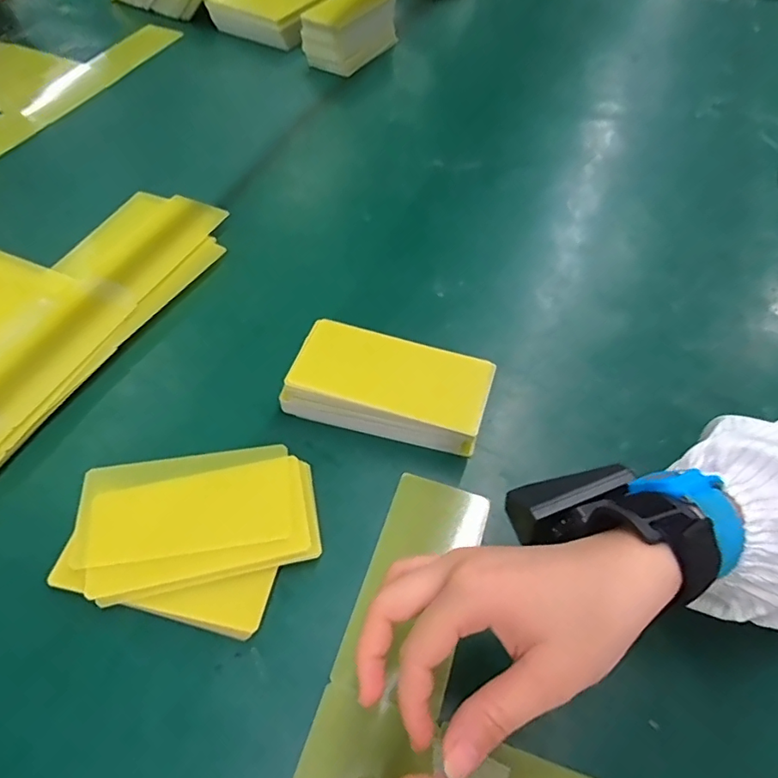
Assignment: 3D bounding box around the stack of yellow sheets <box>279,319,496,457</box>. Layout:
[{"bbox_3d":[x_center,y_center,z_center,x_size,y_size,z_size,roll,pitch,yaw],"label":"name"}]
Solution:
[{"bbox_3d":[0.000,-0.002,0.395,0.148,0.045,0.069,14,56,8],"label":"stack of yellow sheets"}]

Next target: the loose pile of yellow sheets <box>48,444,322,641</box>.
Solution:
[{"bbox_3d":[-0.125,0.099,0.338,0.153,0.023,0.114,-8,56,-6],"label":"loose pile of yellow sheets"}]

